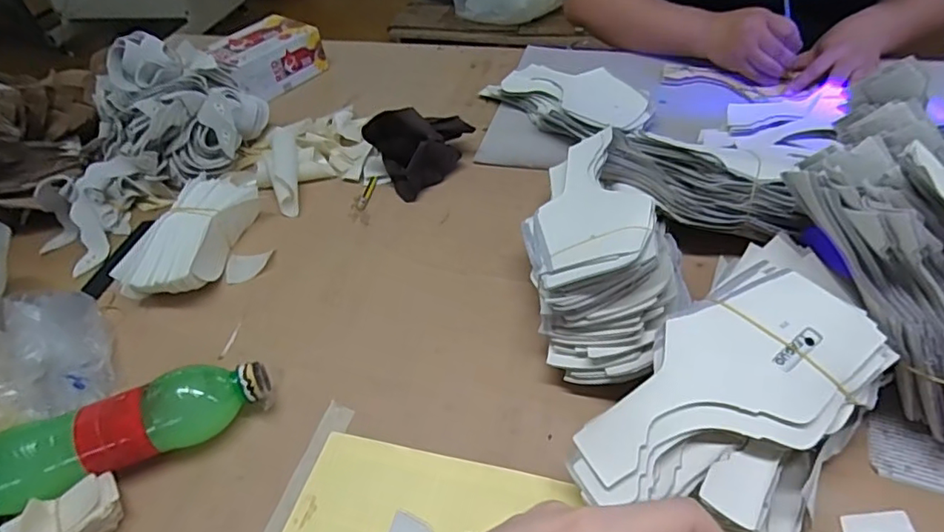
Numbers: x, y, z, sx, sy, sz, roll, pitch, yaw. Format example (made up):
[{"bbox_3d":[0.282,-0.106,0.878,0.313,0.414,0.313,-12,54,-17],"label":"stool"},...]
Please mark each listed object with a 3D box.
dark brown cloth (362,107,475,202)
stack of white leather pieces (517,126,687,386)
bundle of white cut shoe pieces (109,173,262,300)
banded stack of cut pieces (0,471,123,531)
[{"bbox_3d":[-0.056,-0.145,0.651,0.108,0.084,0.067,-34,51,-24],"label":"dark brown cloth"},{"bbox_3d":[0.106,-0.016,0.483,0.110,0.102,0.238,-6,45,2],"label":"stack of white leather pieces"},{"bbox_3d":[-0.291,-0.032,0.586,0.081,0.055,0.165,3,46,10],"label":"bundle of white cut shoe pieces"},{"bbox_3d":[-0.283,0.177,0.391,0.065,0.044,0.034,-28,49,-20],"label":"banded stack of cut pieces"}]

